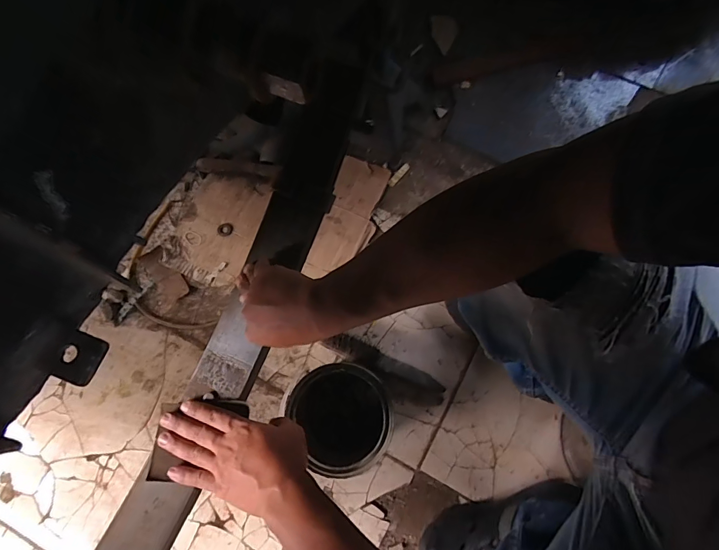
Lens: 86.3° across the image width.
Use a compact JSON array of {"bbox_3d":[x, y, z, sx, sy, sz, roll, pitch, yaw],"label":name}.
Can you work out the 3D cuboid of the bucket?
[{"bbox_3d":[-0.028,0.220,0.598,0.141,0.166,0.153,0,76,1],"label":"bucket"}]

